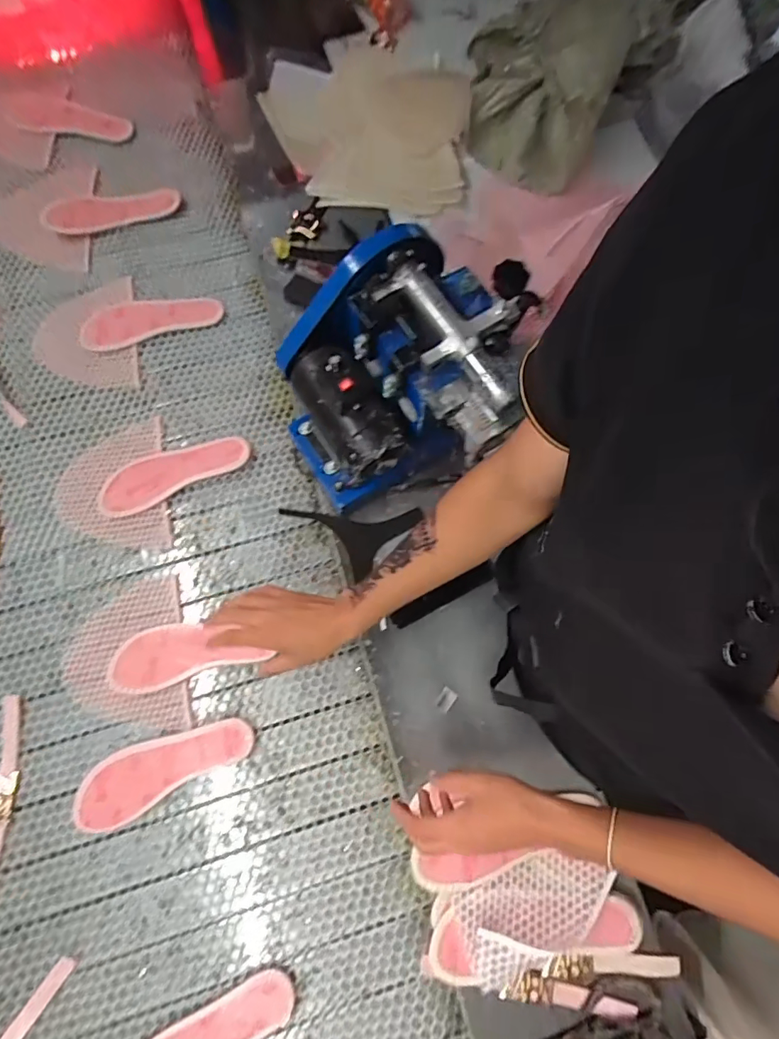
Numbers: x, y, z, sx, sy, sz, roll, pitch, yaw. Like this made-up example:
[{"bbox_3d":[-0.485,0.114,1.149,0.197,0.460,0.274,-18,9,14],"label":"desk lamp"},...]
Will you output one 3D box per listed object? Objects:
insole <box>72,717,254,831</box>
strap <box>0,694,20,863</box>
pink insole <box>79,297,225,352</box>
[{"bbox_3d":[-0.296,0.325,0.634,0.232,0.025,0.077,-21,75,-8],"label":"insole"},{"bbox_3d":[-0.503,0.363,0.630,0.035,0.004,0.253,0,73,-2],"label":"strap"},{"bbox_3d":[-0.399,-0.339,0.819,0.228,0.010,0.078,-16,81,-4],"label":"pink insole"}]

